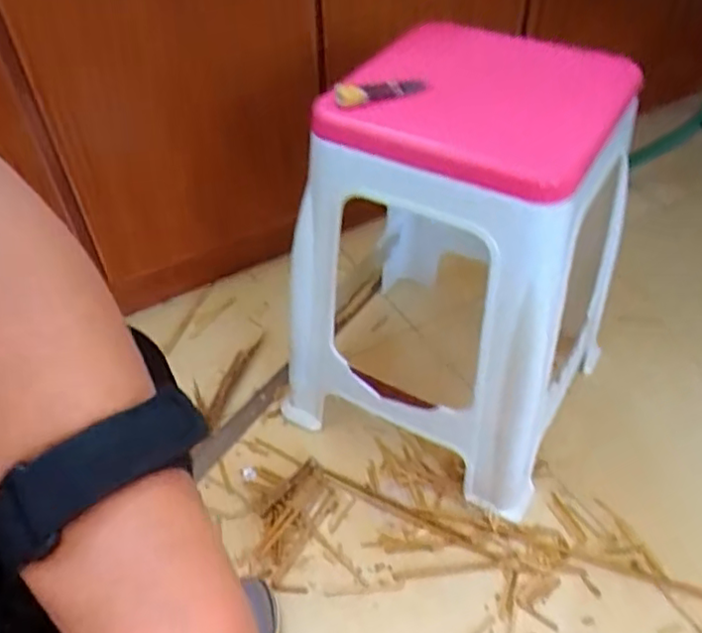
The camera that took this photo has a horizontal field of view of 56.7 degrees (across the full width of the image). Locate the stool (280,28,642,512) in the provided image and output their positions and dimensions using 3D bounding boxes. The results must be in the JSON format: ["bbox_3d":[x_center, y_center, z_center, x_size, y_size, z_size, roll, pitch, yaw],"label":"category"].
[{"bbox_3d":[0.109,-0.051,0.766,0.297,0.449,0.289,21,51,22],"label":"stool"}]

